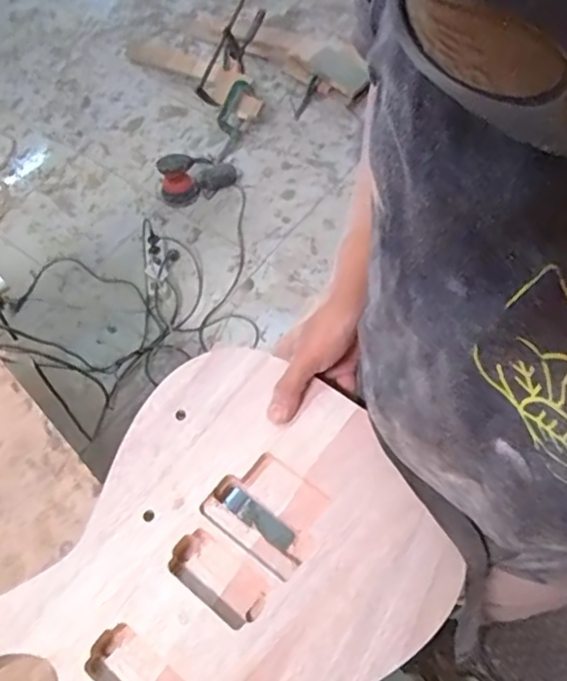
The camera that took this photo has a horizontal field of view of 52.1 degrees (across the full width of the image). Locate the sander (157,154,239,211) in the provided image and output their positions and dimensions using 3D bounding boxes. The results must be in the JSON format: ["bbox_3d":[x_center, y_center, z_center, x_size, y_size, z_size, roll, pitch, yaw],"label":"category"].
[{"bbox_3d":[-0.275,-0.535,1.856,0.251,0.135,0.129,-16,60,-7],"label":"sander"}]

